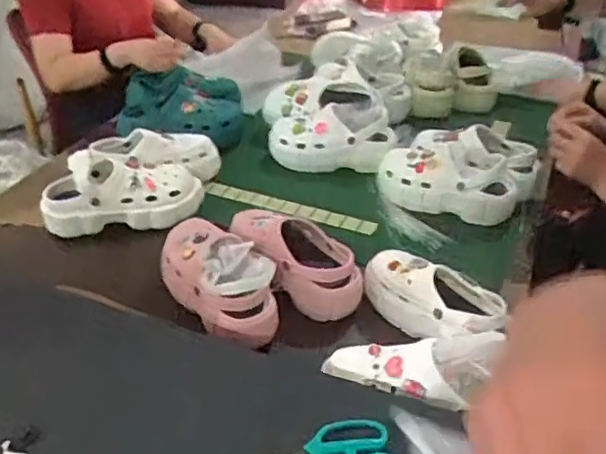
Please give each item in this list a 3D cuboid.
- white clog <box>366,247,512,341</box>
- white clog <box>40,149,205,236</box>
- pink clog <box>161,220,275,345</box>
[{"bbox_3d":[0.182,0.101,0.895,0.086,0.086,0.216,-29,44,-35],"label":"white clog"},{"bbox_3d":[-0.314,-0.065,1.117,0.256,0.095,0.142,0,35,0],"label":"white clog"},{"bbox_3d":[-0.126,0.073,0.919,0.116,0.094,0.242,-27,43,-33],"label":"pink clog"}]

